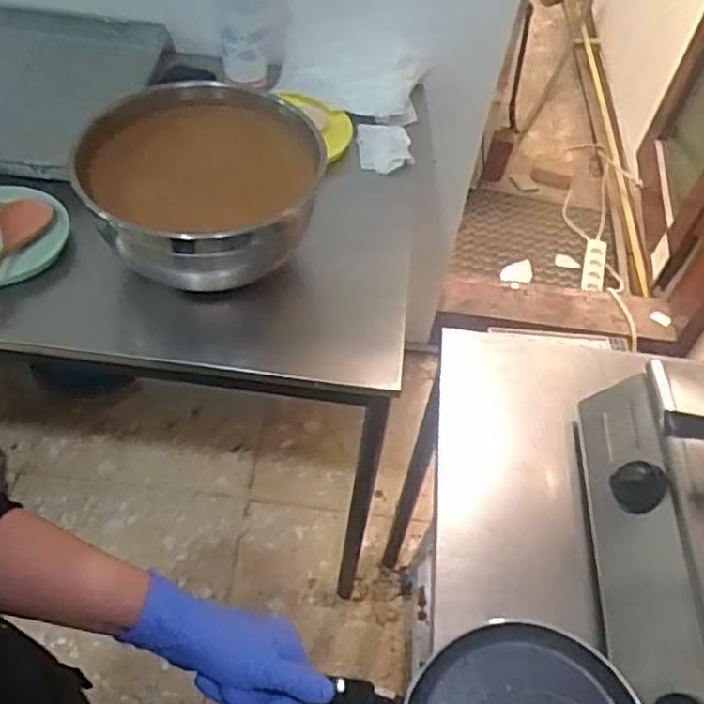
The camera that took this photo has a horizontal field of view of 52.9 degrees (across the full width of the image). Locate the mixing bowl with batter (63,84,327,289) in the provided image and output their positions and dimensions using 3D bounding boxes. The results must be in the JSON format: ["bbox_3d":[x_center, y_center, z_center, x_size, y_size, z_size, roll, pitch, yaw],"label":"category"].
[{"bbox_3d":[-0.191,-0.195,0.883,0.287,0.135,0.282,13,52,4],"label":"mixing bowl with batter"}]

